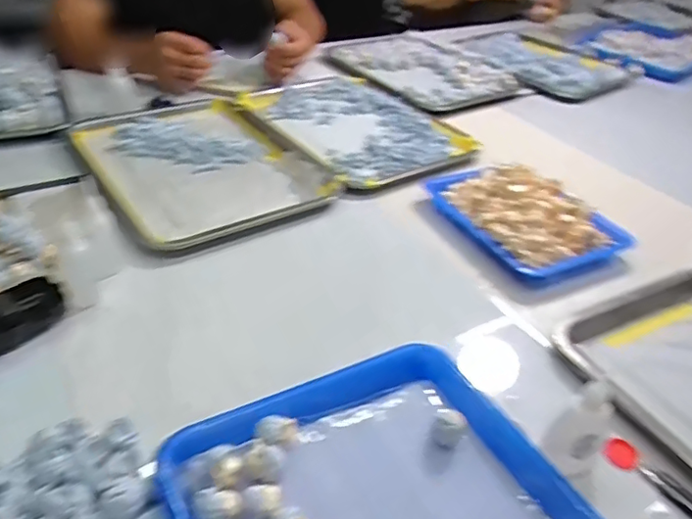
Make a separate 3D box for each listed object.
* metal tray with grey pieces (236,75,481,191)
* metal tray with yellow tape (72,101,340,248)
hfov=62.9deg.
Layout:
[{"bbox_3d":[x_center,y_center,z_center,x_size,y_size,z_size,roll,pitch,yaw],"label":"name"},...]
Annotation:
[{"bbox_3d":[0.003,-0.225,0.903,0.248,0.016,0.363,-22,45,-31],"label":"metal tray with grey pieces"},{"bbox_3d":[-0.195,-0.138,0.762,0.260,0.017,0.337,-21,44,-30],"label":"metal tray with yellow tape"}]

